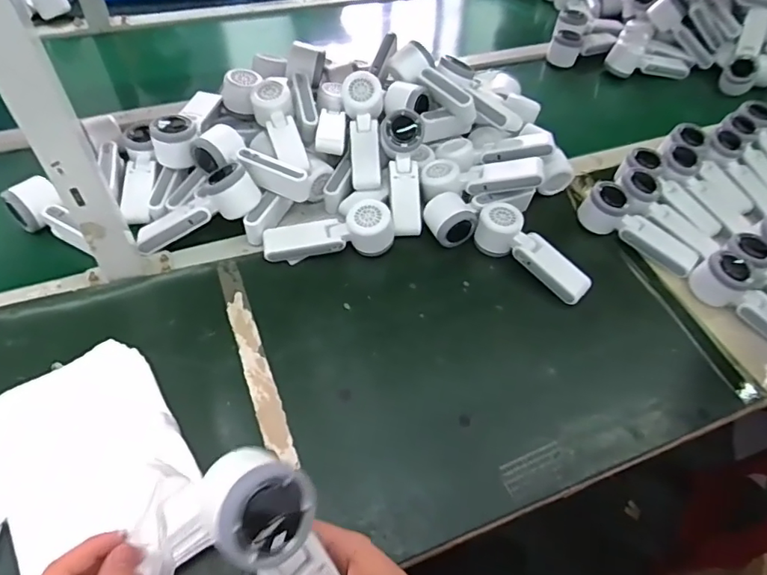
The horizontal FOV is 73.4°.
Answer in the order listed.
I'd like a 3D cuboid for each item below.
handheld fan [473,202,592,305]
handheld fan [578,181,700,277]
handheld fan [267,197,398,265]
[{"bbox_3d":[0.196,-0.045,0.678,0.163,0.056,0.053,35,58,19],"label":"handheld fan"},{"bbox_3d":[0.356,-0.082,0.715,0.168,0.055,0.055,39,59,21],"label":"handheld fan"},{"bbox_3d":[-0.071,-0.069,0.672,0.167,0.053,0.058,-11,54,2],"label":"handheld fan"}]

